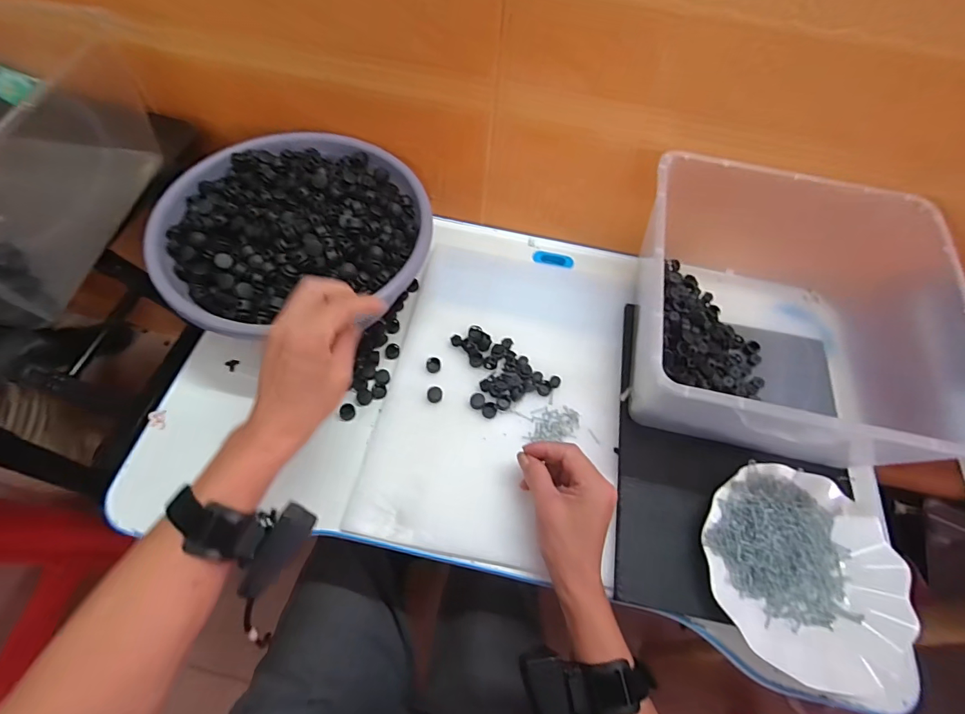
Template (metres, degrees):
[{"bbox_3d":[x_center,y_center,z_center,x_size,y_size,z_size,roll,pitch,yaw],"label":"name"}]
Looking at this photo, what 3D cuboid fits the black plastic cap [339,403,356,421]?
[{"bbox_3d":[-0.149,0.061,0.502,0.016,0.004,0.019,10,61,1],"label":"black plastic cap"}]

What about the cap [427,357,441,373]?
[{"bbox_3d":[-0.057,0.009,0.528,0.016,0.011,0.017,2,61,-3],"label":"cap"}]

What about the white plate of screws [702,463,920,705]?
[{"bbox_3d":[0.301,0.199,0.425,0.188,0.027,0.179,15,62,4],"label":"white plate of screws"}]

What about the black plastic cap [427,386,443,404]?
[{"bbox_3d":[-0.054,0.042,0.510,0.017,0.010,0.018,2,61,-3],"label":"black plastic cap"}]

